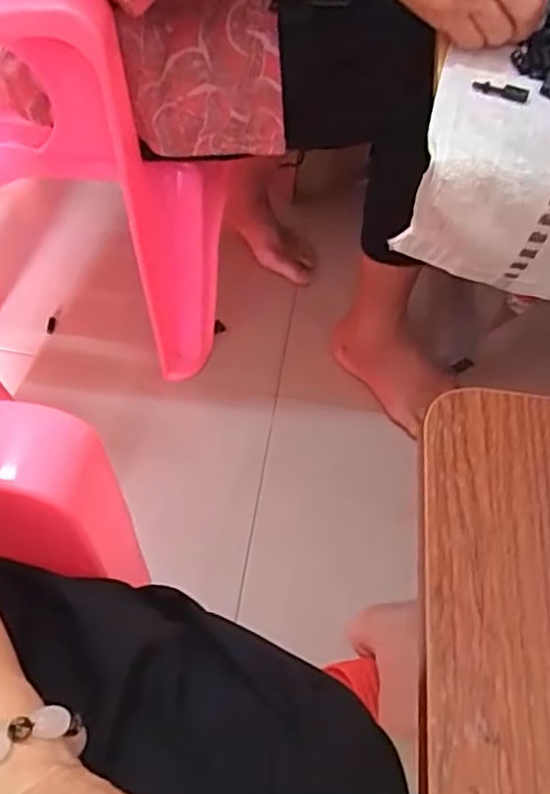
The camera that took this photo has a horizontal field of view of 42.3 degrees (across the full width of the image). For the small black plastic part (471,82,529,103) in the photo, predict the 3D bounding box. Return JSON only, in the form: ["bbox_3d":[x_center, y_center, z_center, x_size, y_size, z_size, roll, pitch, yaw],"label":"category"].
[{"bbox_3d":[0.164,-0.223,0.520,0.040,0.004,0.013,11,58,6],"label":"small black plastic part"}]

